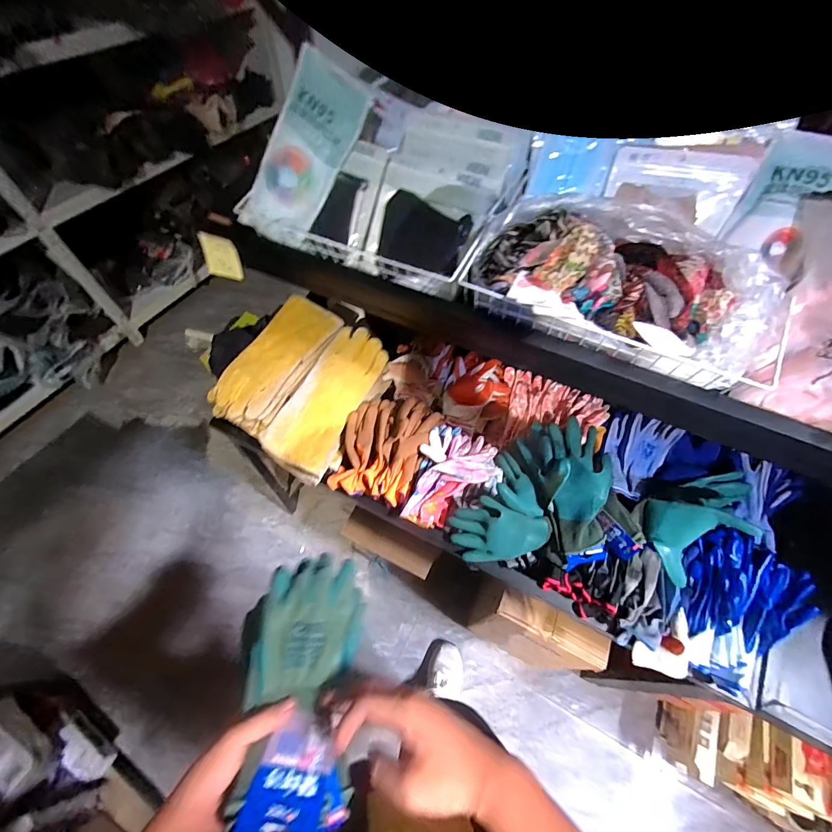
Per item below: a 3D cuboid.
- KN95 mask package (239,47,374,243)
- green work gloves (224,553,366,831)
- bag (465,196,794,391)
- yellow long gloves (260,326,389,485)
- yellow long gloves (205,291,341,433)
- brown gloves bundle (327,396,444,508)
[{"bbox_3d":[-0.178,-0.417,0.602,0.119,0.028,0.258,31,108,-9],"label":"KN95 mask package"},{"bbox_3d":[-0.126,0.284,0.401,0.117,0.067,0.247,-6,43,0],"label":"green work gloves"},{"bbox_3d":[0.271,-0.180,0.497,0.385,0.099,0.191,19,59,11],"label":"bag"},{"bbox_3d":[-0.200,-0.035,0.834,0.157,0.050,0.348,28,83,17],"label":"yellow long gloves"},{"bbox_3d":[-0.312,-0.115,0.860,0.153,0.090,0.330,27,66,16],"label":"yellow long gloves"},{"bbox_3d":[-0.067,0.063,0.804,0.189,0.066,0.228,15,63,11],"label":"brown gloves bundle"}]

